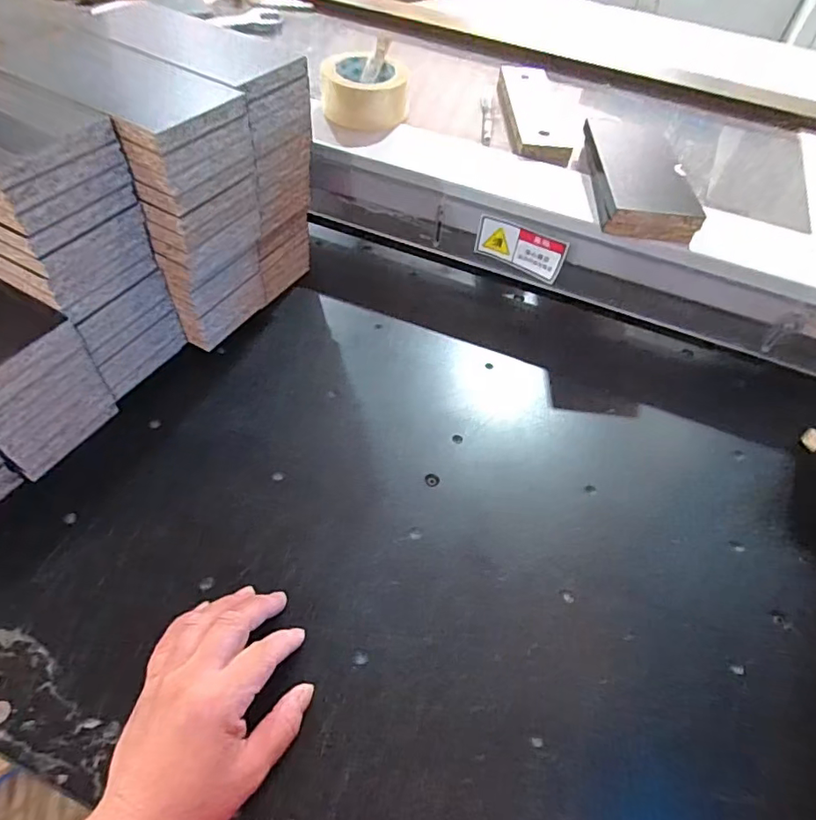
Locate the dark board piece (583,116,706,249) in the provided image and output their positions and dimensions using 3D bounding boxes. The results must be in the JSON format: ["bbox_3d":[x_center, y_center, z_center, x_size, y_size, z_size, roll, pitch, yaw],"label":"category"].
[{"bbox_3d":[0.246,-0.264,0.586,0.099,0.030,0.218,8,52,0],"label":"dark board piece"}]

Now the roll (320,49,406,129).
[{"bbox_3d":[-0.052,-0.388,0.647,0.100,0.046,0.093,0,52,-6],"label":"roll"}]

